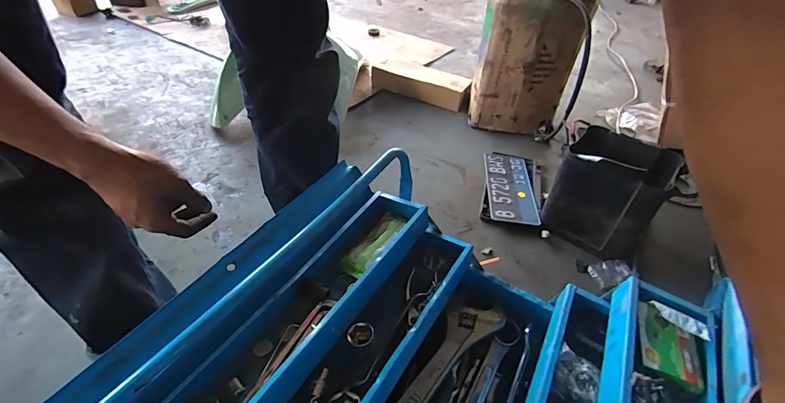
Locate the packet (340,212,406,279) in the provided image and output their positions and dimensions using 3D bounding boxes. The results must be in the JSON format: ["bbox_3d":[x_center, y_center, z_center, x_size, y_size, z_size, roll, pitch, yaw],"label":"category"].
[{"bbox_3d":[-0.030,0.064,0.599,0.045,0.017,0.135,28,48,25],"label":"packet"}]

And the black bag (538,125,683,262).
[{"bbox_3d":[0.450,-0.024,0.788,0.183,0.217,0.174,27,47,25],"label":"black bag"}]

